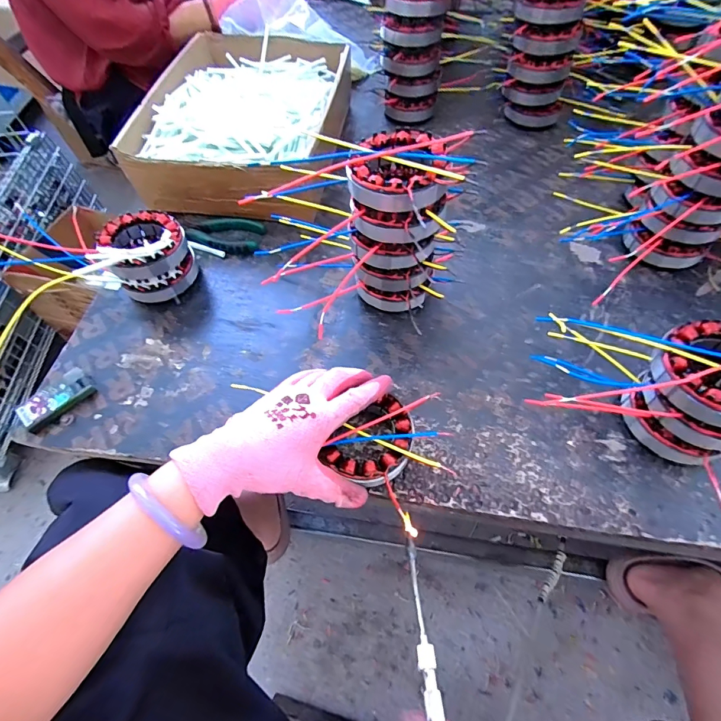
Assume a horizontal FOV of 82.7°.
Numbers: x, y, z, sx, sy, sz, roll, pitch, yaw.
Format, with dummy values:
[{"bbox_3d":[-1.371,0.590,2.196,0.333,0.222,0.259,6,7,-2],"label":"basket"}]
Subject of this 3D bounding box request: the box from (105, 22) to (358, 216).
[{"bbox_3d":[-0.153,-0.337,0.582,0.245,0.096,0.316,3,60,5],"label":"box"}]

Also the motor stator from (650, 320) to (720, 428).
[{"bbox_3d":[0.278,0.006,0.313,0.083,0.029,0.085,-37,64,-17],"label":"motor stator"}]

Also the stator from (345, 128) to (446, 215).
[{"bbox_3d":[0.035,-0.160,0.351,0.083,0.035,0.080,37,68,22],"label":"stator"}]

